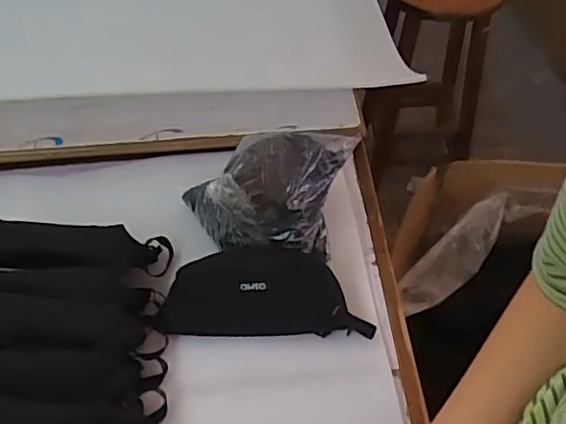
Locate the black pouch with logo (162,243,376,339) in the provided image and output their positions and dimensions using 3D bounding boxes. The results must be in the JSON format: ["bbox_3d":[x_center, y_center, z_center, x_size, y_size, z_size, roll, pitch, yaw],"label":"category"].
[{"bbox_3d":[-0.019,0.087,0.644,0.220,0.058,0.084,0,52,1],"label":"black pouch with logo"}]

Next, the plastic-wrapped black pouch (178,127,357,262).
[{"bbox_3d":[-0.015,-0.026,0.673,0.199,0.096,0.130,-4,52,-2],"label":"plastic-wrapped black pouch"}]

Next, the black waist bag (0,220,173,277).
[{"bbox_3d":[-0.225,0.038,0.647,0.206,0.059,0.064,4,51,-14],"label":"black waist bag"}]

